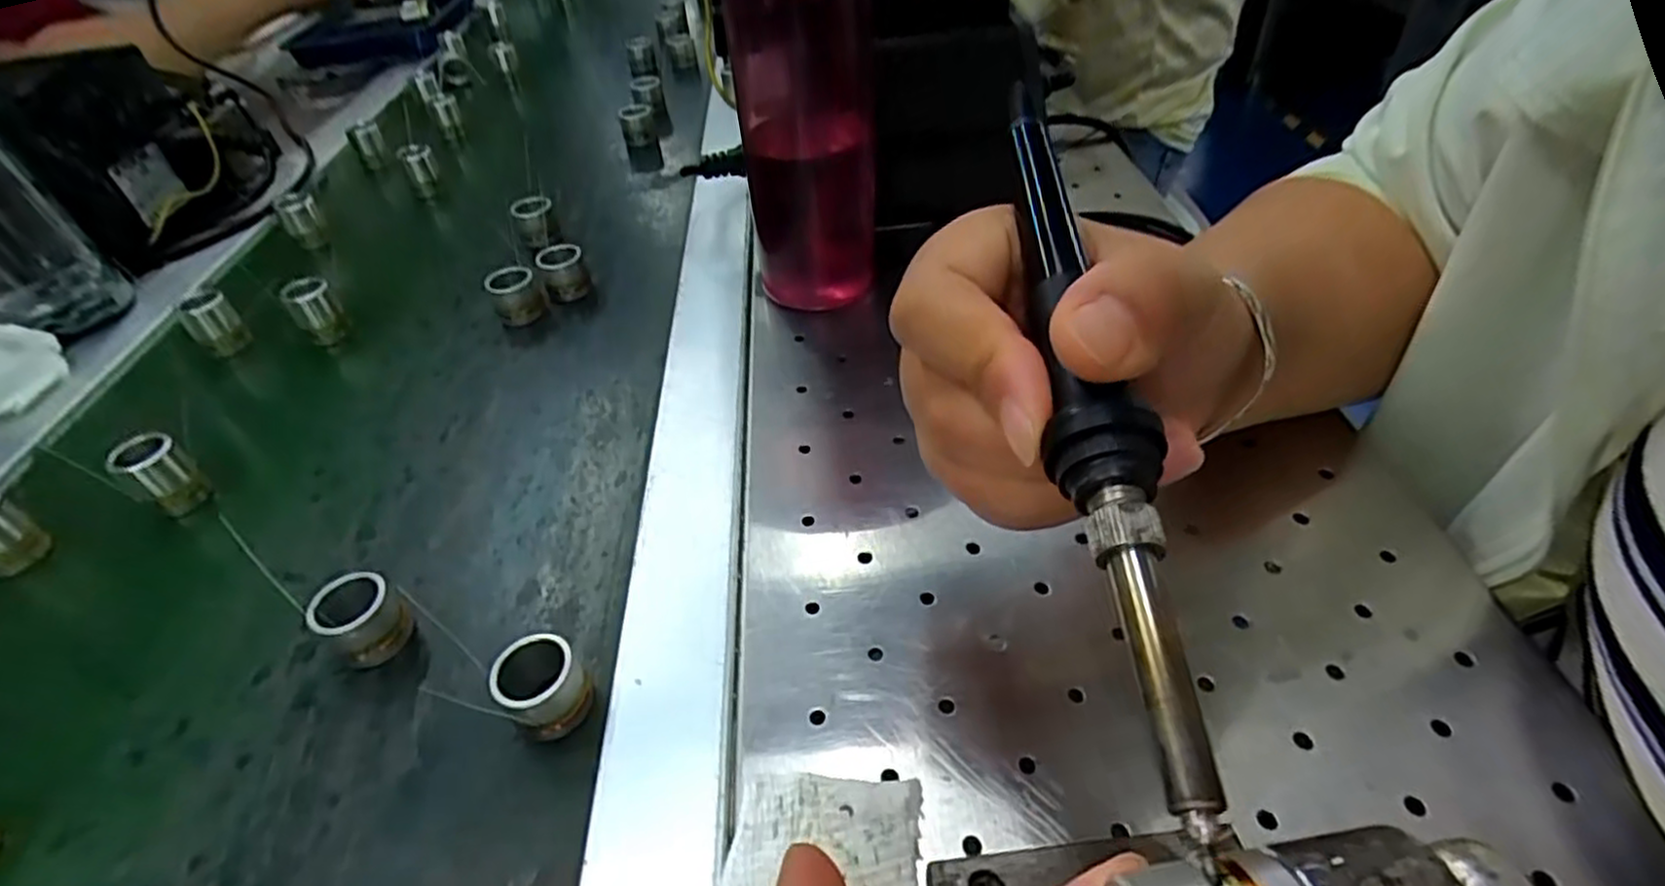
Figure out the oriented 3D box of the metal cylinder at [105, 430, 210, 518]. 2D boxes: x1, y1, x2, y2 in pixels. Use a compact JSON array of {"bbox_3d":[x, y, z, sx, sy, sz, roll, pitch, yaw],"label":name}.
[{"bbox_3d":[-0.284,0.015,0.323,0.021,0.038,0.021,21,50,27],"label":"metal cylinder"}]

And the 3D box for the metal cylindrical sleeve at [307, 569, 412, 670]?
[{"bbox_3d":[-0.158,0.061,0.257,0.022,0.026,0.024,-4,43,4],"label":"metal cylindrical sleeve"}]

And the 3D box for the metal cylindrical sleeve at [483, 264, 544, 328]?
[{"bbox_3d":[-0.173,-0.081,0.413,0.025,0.025,0.022,-22,45,-14],"label":"metal cylindrical sleeve"}]

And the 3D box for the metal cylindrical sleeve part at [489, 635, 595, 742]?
[{"bbox_3d":[-0.089,0.075,0.233,0.022,0.024,0.023,-4,43,4],"label":"metal cylindrical sleeve part"}]

